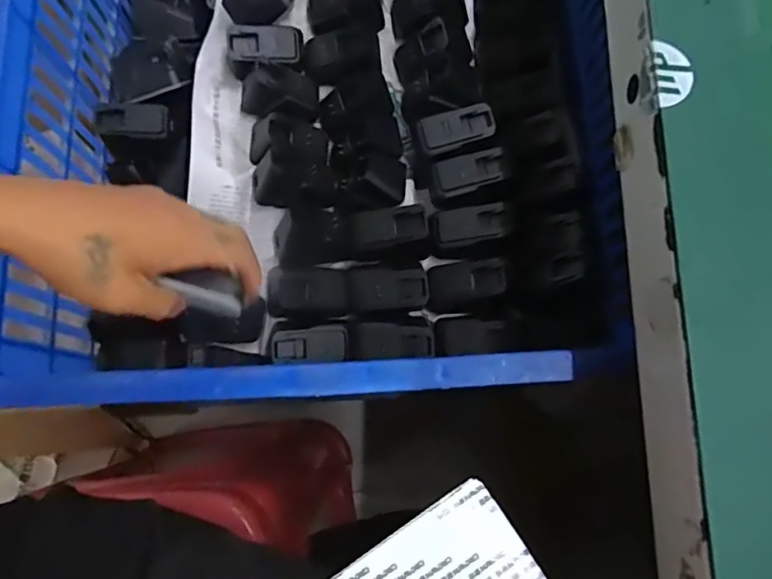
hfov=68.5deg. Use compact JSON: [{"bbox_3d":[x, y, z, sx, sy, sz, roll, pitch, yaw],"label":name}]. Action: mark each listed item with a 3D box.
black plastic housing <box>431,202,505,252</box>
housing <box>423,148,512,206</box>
[{"bbox_3d":[0.070,-0.050,0.468,0.060,0.013,0.038,-11,81,14],"label":"black plastic housing"},{"bbox_3d":[0.067,-0.096,0.472,0.064,0.017,0.035,-15,77,-4],"label":"housing"}]

